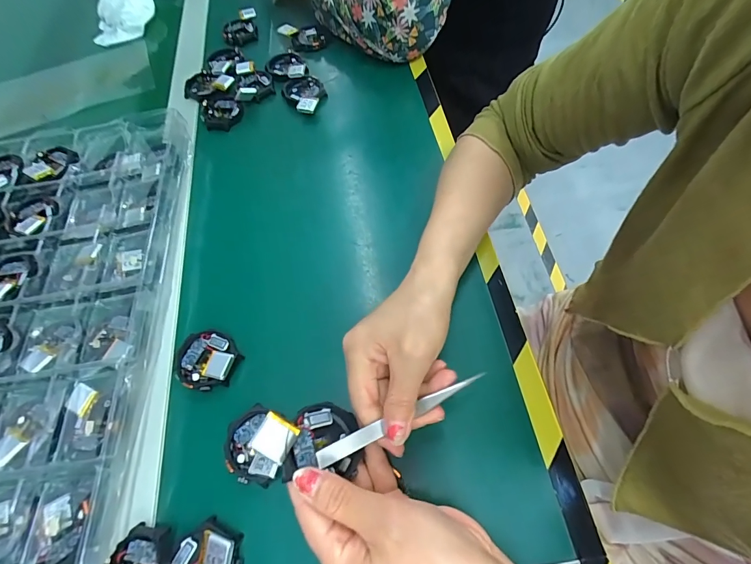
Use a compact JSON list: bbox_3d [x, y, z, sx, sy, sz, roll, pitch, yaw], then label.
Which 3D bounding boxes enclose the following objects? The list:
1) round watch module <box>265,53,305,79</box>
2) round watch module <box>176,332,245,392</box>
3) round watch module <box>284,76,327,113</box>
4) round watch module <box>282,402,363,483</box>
[{"bbox_3d":[-0.116,-0.278,0.476,0.049,0.013,0.056,-17,54,-1],"label":"round watch module"},{"bbox_3d":[-0.141,0.066,0.311,0.050,0.020,0.047,-2,63,4],"label":"round watch module"},{"bbox_3d":[-0.086,-0.235,0.460,0.045,0.018,0.060,-33,65,-11],"label":"round watch module"},{"bbox_3d":[-0.034,0.098,0.228,0.047,0.010,0.043,12,42,-26],"label":"round watch module"}]

